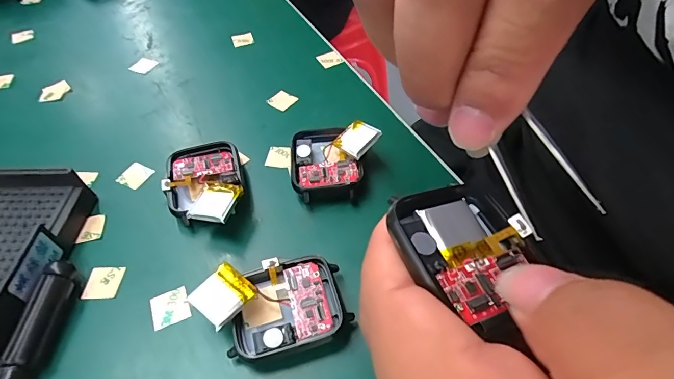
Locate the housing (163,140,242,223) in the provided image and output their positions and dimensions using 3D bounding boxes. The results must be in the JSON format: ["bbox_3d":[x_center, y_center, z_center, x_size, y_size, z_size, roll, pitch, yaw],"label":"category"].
[{"bbox_3d":[-0.066,-0.001,0.201,0.037,0.018,0.057,-16,52,-9],"label":"housing"}]

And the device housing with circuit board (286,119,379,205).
[{"bbox_3d":[-0.002,-0.016,0.207,0.045,0.020,0.046,-2,51,2],"label":"device housing with circuit board"}]

